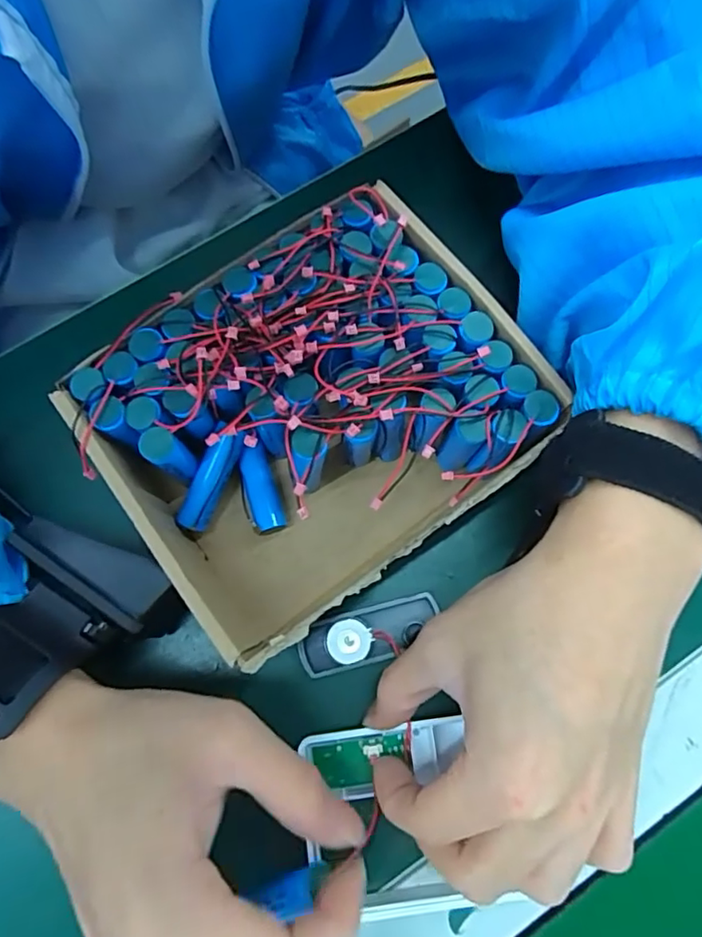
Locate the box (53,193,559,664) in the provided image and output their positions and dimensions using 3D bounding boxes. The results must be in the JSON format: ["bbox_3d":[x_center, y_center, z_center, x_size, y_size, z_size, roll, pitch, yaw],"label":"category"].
[{"bbox_3d":[-0.016,-0.021,0.245,0.161,0.065,0.136,-36,77,-8],"label":"box"}]

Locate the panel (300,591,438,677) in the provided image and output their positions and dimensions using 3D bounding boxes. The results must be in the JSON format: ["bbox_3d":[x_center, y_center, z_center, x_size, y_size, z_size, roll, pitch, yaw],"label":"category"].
[{"bbox_3d":[0.008,0.073,0.249,0.061,0.008,0.022,-15,75,-3],"label":"panel"}]

